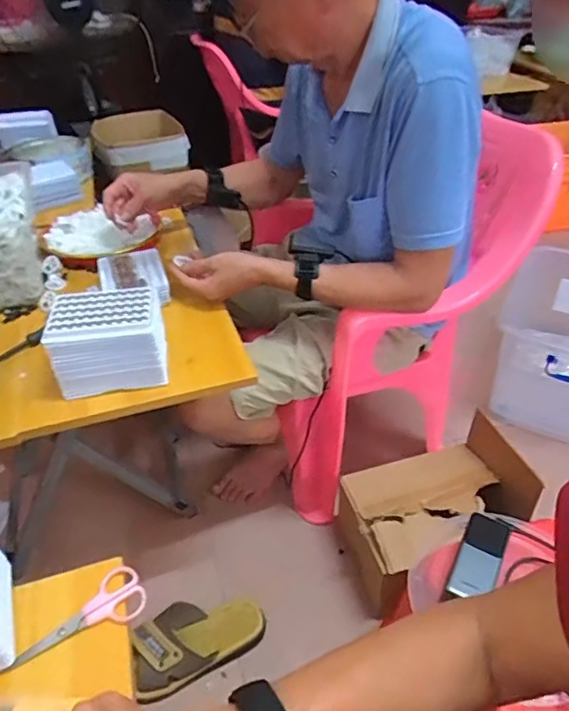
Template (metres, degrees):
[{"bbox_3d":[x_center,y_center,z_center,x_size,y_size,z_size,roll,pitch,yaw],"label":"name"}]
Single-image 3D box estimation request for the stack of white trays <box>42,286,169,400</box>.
[{"bbox_3d":[-0.220,-0.022,0.666,0.134,0.104,0.086,-7,39,-8],"label":"stack of white trays"}]

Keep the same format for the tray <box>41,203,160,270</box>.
[{"bbox_3d":[-0.335,-0.219,0.959,0.191,0.042,0.169,16,42,21],"label":"tray"}]

